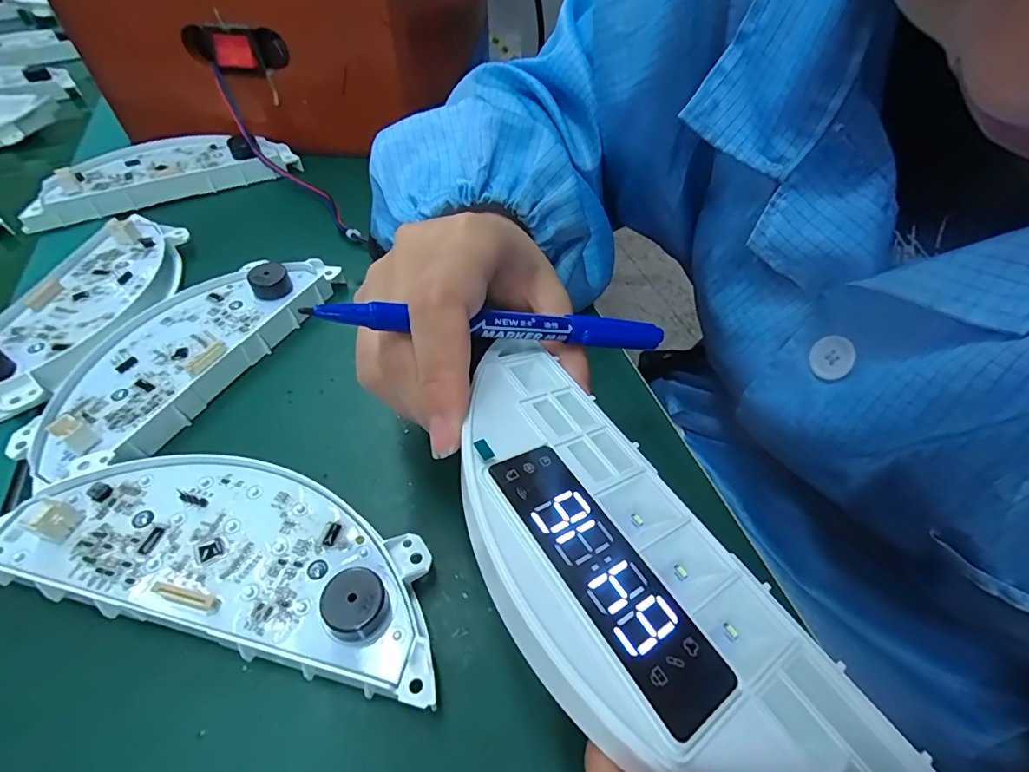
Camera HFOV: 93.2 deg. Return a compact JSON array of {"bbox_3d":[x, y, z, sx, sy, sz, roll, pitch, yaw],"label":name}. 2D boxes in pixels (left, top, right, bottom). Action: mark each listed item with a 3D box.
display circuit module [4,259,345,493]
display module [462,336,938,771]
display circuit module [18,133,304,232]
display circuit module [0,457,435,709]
[{"bbox_3d":[-0.174,-0.023,0.259,0.065,0.026,0.165,21,52,18],"label":"display circuit module"},{"bbox_3d":[0.025,0.048,0.135,0.067,0.022,0.153,-13,50,-40],"label":"display module"},{"bbox_3d":[-0.265,-0.164,0.375,0.179,0.030,0.063,-22,51,-16],"label":"display circuit module"},{"bbox_3d":[-0.107,0.065,0.188,0.168,0.026,0.061,9,49,10],"label":"display circuit module"}]

